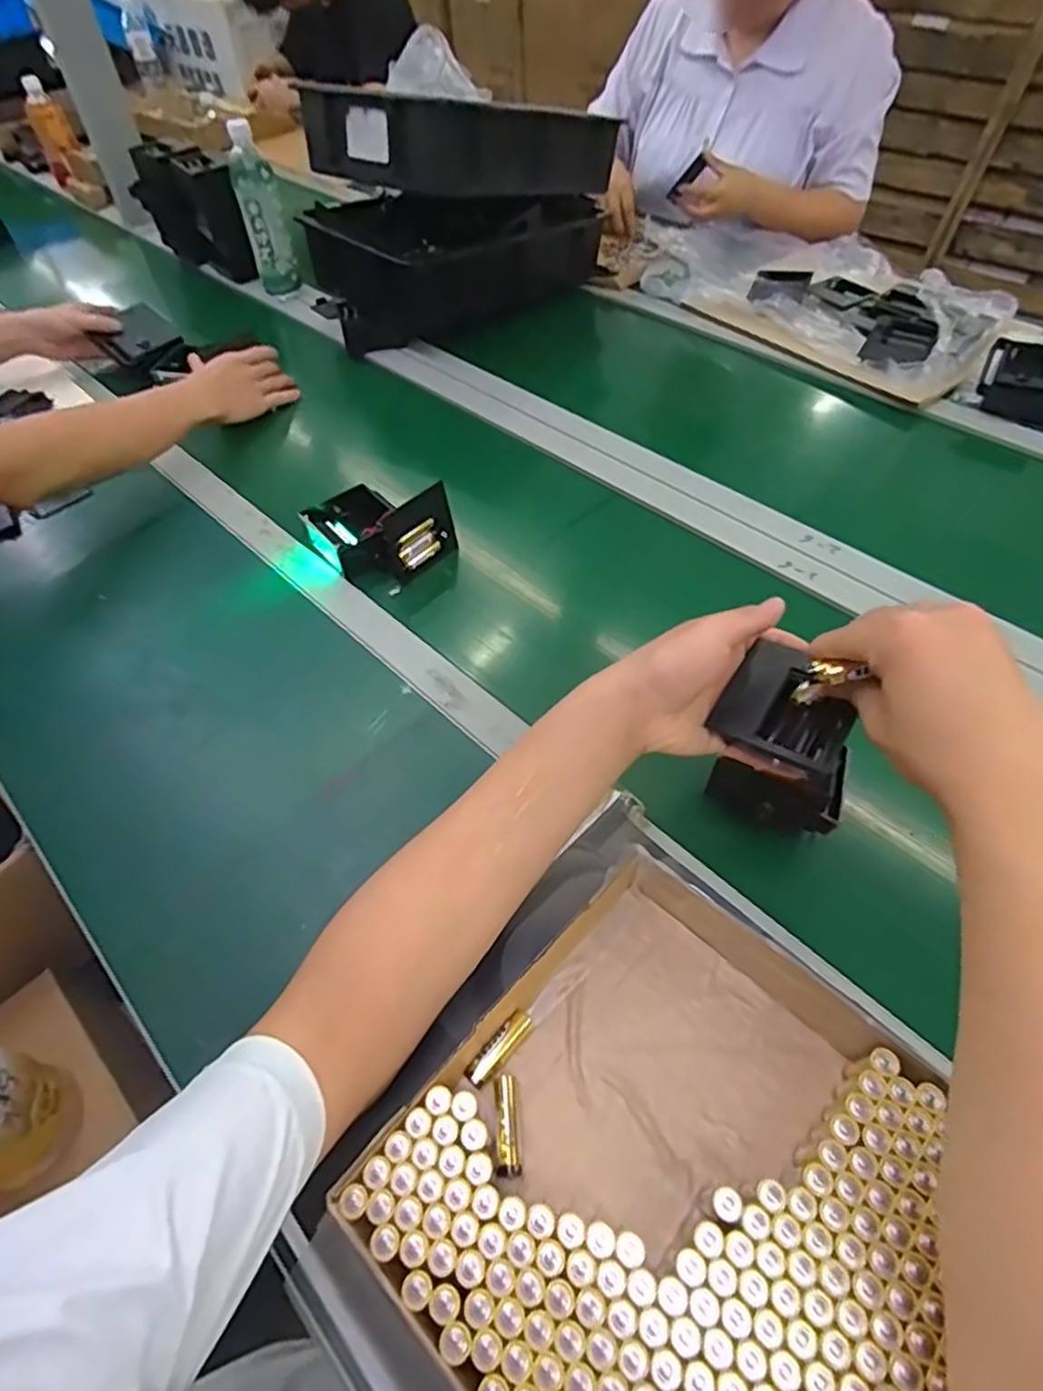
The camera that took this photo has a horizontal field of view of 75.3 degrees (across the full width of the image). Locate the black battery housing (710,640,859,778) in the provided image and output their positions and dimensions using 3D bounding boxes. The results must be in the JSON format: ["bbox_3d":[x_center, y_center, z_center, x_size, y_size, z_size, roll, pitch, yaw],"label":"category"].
[{"bbox_3d":[0.171,0.010,0.433,0.073,0.026,0.068,30,70,18],"label":"black battery housing"}]

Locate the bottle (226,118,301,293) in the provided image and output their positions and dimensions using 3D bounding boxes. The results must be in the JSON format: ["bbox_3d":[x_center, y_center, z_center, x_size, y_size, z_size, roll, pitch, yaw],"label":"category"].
[{"bbox_3d":[-0.400,-0.738,1.050,0.061,0.220,0.056,-18,54,-12],"label":"bottle"}]

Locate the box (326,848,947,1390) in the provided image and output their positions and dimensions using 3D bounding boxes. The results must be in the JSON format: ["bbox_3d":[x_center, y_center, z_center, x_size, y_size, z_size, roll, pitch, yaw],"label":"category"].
[{"bbox_3d":[0.114,0.269,0.336,0.343,0.051,0.271,35,61,28],"label":"box"}]

